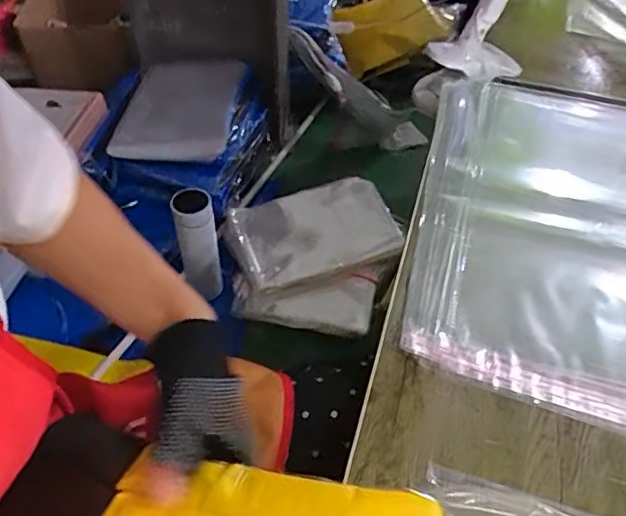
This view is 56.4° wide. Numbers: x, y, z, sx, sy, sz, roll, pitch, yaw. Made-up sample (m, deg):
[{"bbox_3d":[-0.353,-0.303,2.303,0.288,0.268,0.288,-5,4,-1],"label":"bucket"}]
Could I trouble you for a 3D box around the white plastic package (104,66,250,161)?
[{"bbox_3d":[-0.263,-0.308,1.186,0.243,0.028,0.271,6,60,15],"label":"white plastic package"}]

